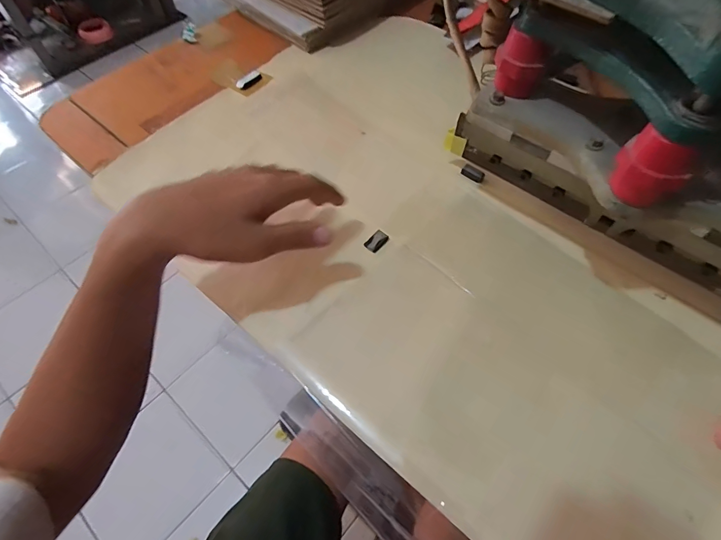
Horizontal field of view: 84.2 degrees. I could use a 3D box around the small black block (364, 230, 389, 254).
[{"bbox_3d":[0.015,-0.026,0.379,0.014,0.007,0.022,36,65,21],"label":"small black block"}]

